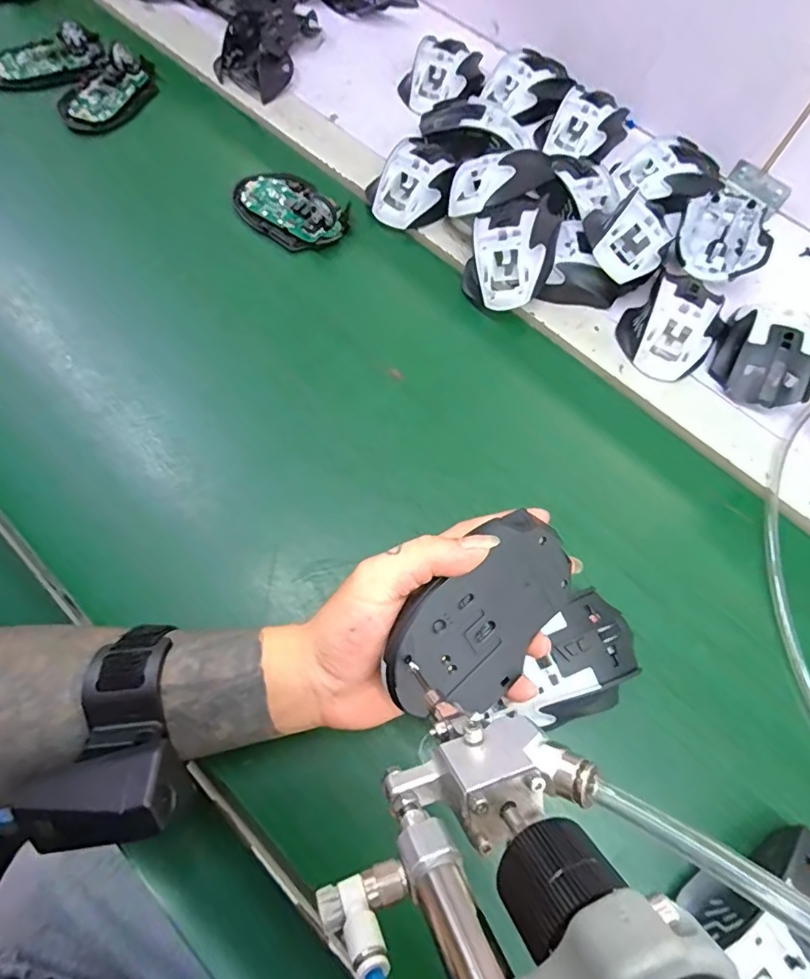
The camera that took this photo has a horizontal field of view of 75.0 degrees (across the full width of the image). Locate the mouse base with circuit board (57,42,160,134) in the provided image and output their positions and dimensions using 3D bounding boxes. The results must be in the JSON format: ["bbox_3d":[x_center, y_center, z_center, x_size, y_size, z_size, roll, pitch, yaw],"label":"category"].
[{"bbox_3d":[-0.300,-0.405,0.530,0.062,0.023,0.112,23,70,7],"label":"mouse base with circuit board"}]

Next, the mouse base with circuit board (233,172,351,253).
[{"bbox_3d":[-0.106,-0.258,0.481,0.102,0.024,0.066,43,73,13],"label":"mouse base with circuit board"}]

